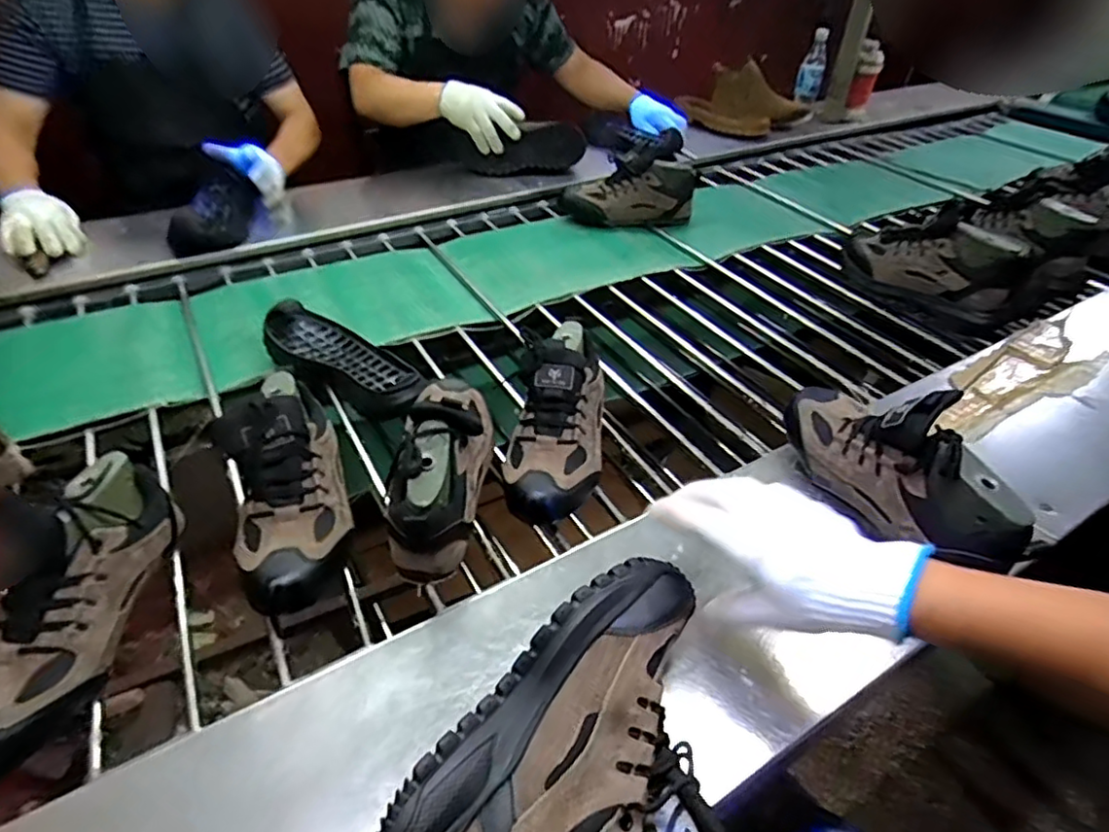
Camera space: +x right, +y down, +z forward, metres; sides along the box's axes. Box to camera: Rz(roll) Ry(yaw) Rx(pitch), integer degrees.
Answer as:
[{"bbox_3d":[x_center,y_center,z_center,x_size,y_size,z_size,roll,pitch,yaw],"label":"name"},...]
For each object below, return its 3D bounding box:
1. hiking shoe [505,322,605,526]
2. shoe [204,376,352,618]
[{"bbox_3d":[0.008,-0.004,0.684,0.098,0.096,0.253,7,61,5],"label":"hiking shoe"},{"bbox_3d":[-0.253,0.060,0.591,0.098,0.098,0.247,-8,60,-12],"label":"shoe"}]

